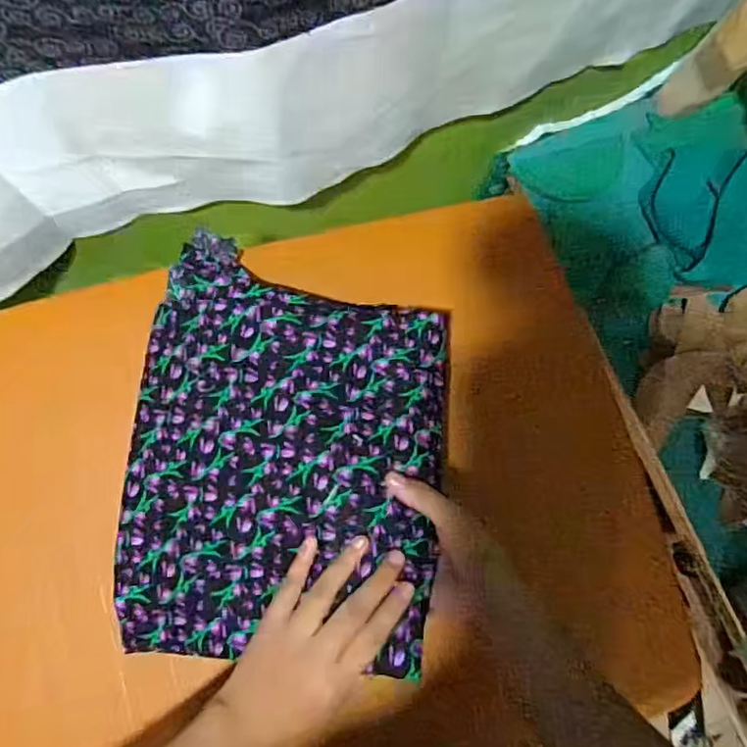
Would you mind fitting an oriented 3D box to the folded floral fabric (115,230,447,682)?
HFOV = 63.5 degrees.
[{"bbox_3d":[-0.066,0.046,0.448,0.226,0.049,0.304,1,76,7],"label":"folded floral fabric"}]

